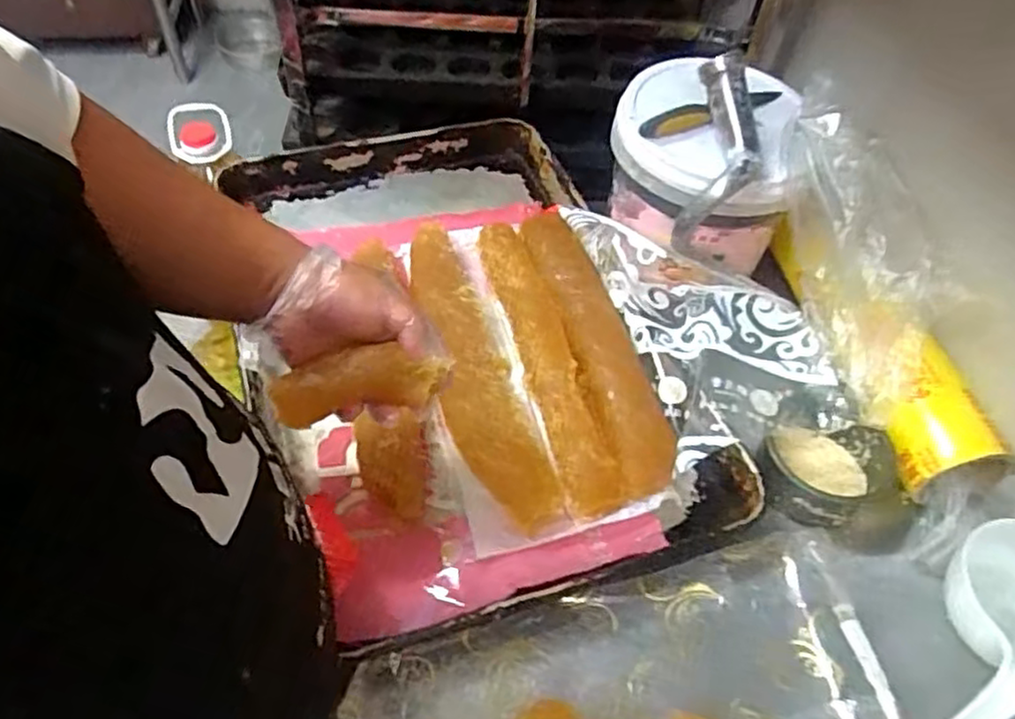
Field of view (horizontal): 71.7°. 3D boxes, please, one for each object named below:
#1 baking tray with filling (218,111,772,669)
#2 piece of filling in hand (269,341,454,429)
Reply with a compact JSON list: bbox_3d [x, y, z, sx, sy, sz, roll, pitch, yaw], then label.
[{"bbox_3d":[-0.059,-0.043,0.716,0.395,0.055,0.601,-13,53,-15],"label":"baking tray with filling"},{"bbox_3d":[-0.105,0.014,0.506,0.125,0.049,0.030,-10,26,3],"label":"piece of filling in hand"}]

